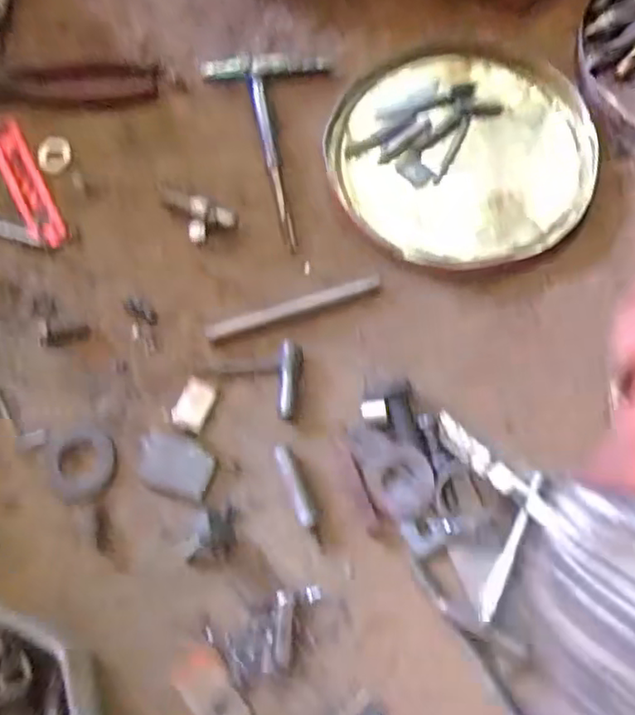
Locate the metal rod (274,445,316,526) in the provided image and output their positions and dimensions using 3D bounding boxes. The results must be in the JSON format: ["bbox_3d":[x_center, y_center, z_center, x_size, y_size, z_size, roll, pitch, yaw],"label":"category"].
[{"bbox_3d":[-0.015,0.079,0.407,0.012,0.013,0.052,-23,77,-7],"label":"metal rod"}]

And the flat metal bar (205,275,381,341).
[{"bbox_3d":[-0.017,-0.035,0.448,0.122,0.009,0.012,-17,76,-6],"label":"flat metal bar"}]

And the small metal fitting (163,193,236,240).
[{"bbox_3d":[-0.079,-0.100,0.462,0.035,0.015,0.028,-28,77,-8],"label":"small metal fitting"}]

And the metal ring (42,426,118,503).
[{"bbox_3d":[-0.156,0.070,0.426,0.046,0.008,0.047,0,75,-1],"label":"metal ring"}]

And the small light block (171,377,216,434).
[{"bbox_3d":[-0.082,0.030,0.432,0.022,0.004,0.032,26,76,6],"label":"small light block"}]

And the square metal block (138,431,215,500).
[{"bbox_3d":[-0.090,0.068,0.410,0.048,0.004,0.033,16,75,3],"label":"square metal block"}]

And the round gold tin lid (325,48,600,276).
[{"bbox_3d":[0.105,-0.150,0.476,0.185,0.018,0.190,0,75,-1],"label":"round gold tin lid"}]

